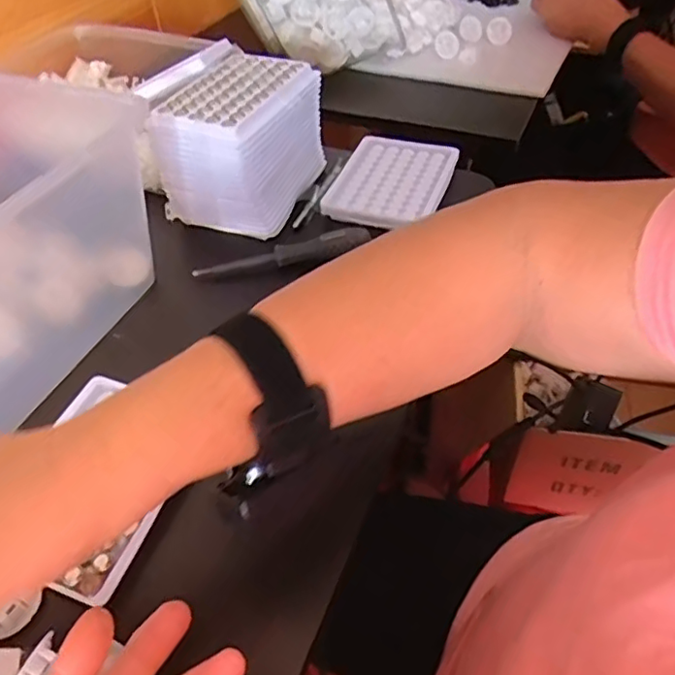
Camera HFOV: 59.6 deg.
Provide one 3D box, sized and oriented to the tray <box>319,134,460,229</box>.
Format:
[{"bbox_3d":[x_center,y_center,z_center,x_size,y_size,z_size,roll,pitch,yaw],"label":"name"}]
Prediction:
[{"bbox_3d":[0.052,-0.147,0.546,0.098,0.015,0.128,14,49,16],"label":"tray"}]

